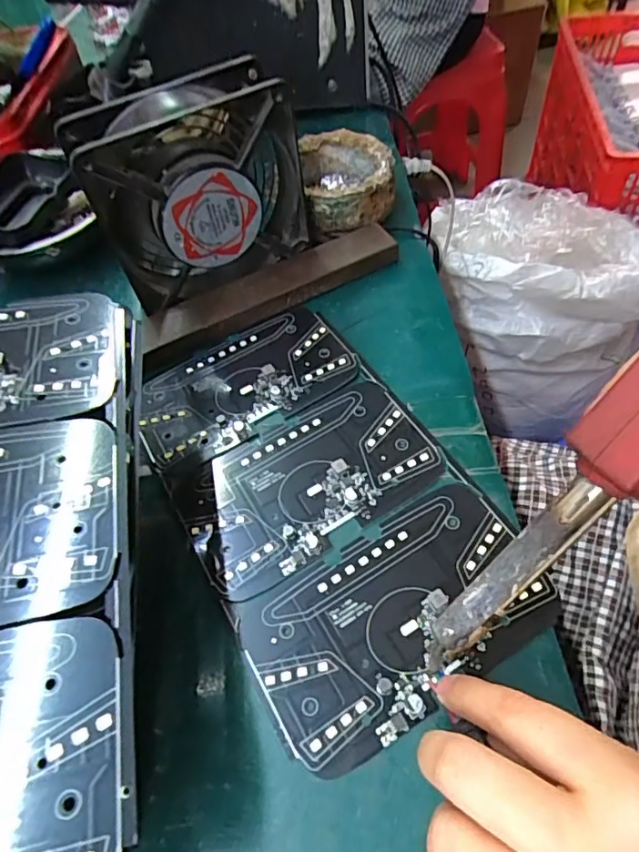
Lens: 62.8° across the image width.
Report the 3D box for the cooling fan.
[{"bbox_3d":[-0.071,-0.135,0.316,0.121,0.119,0.046,-24,56,-11],"label":"cooling fan"}]

